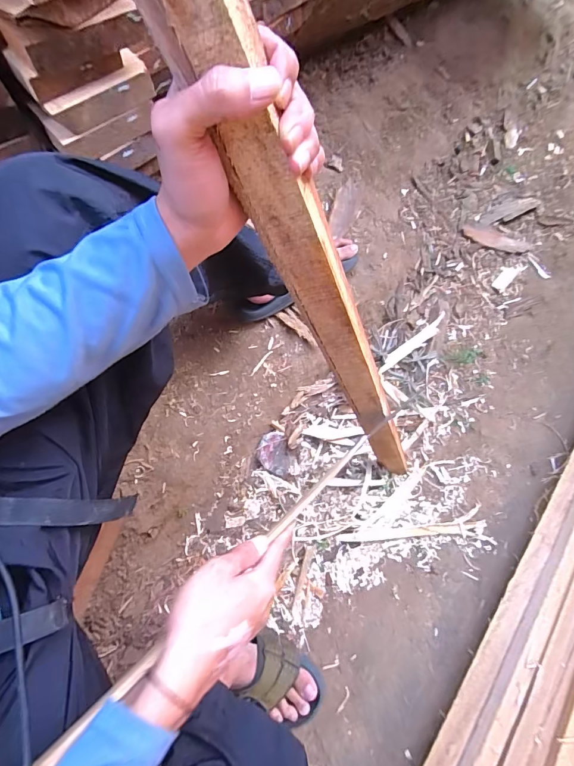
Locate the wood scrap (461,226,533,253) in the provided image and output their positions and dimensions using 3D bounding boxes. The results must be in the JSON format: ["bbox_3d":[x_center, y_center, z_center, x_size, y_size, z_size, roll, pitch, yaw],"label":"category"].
[{"bbox_3d":[0.505,-0.345,0.934,0.174,0.024,0.048,15,76,2],"label":"wood scrap"}]

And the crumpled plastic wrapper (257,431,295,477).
[{"bbox_3d":[-0.021,0.136,0.730,0.061,0.011,0.085,-23,93,-14],"label":"crumpled plastic wrapper"}]

